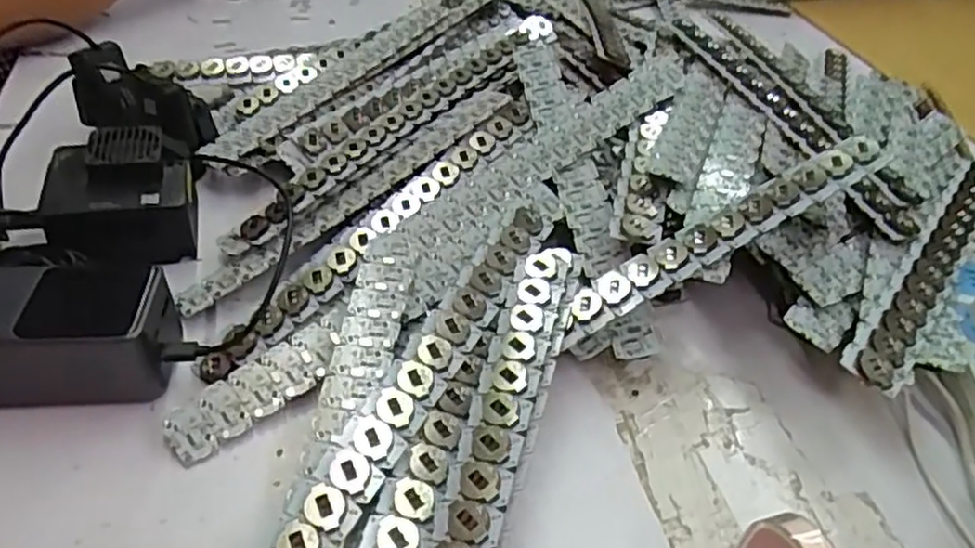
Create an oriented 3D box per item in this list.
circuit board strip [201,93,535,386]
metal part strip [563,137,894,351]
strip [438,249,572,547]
[{"bbox_3d":[-0.061,-0.030,0.415,0.028,0.011,0.256,32,61,26],"label":"circuit board strip"},{"bbox_3d":[0.128,-0.022,0.377,0.202,0.008,0.025,-29,49,-6],"label":"metal part strip"},{"bbox_3d":[0.002,0.086,0.309,0.030,0.010,0.252,12,51,12],"label":"strip"}]

